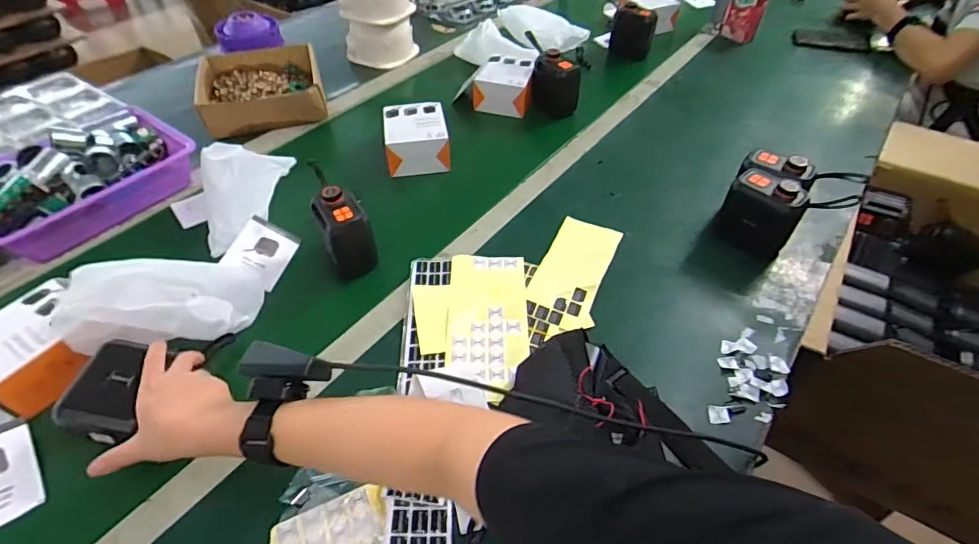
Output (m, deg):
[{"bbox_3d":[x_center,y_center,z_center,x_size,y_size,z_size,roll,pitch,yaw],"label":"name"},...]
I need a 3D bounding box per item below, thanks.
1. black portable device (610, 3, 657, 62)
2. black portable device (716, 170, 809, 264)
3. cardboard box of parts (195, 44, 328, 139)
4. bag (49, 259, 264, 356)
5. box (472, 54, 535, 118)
[{"bbox_3d":[0.311,-0.514,1.063,0.088,0.108,0.044,15,48,12],"label":"black portable device"},{"bbox_3d":[0.355,-0.079,0.640,0.090,0.088,0.055,27,54,23],"label":"black portable device"},{"bbox_3d":[-0.420,-0.340,0.907,0.214,0.065,0.217,-19,50,-18],"label":"cardboard box of parts"},{"bbox_3d":[-0.377,0.031,0.562,0.179,0.079,0.110,-7,48,-5],"label":"bag"},{"bbox_3d":[0.031,-0.358,0.936,0.105,0.063,0.113,11,49,11],"label":"box"}]

